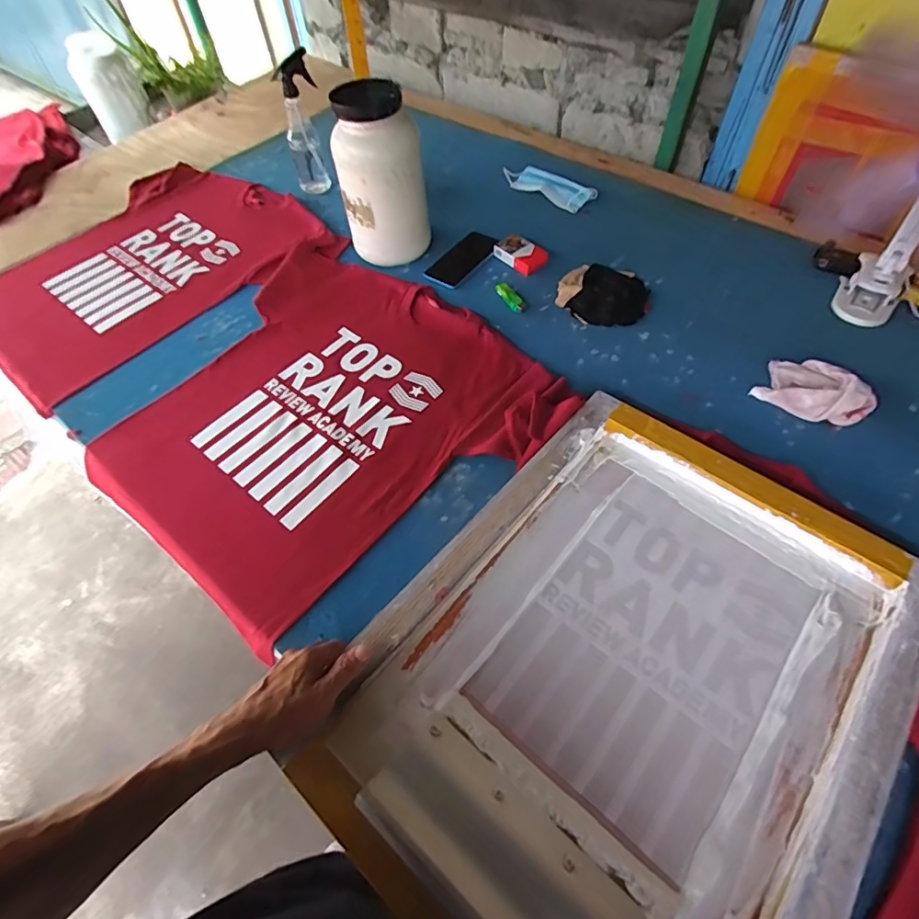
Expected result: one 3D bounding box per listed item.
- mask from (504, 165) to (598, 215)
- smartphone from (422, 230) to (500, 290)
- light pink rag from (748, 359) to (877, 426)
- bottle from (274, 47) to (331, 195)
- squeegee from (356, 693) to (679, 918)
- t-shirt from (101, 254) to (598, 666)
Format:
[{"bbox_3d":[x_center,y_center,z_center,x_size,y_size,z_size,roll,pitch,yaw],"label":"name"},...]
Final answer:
[{"bbox_3d":[0.194,-0.594,1.106,0.199,0.016,0.093,28,63,20],"label":"mask"},{"bbox_3d":[0.009,-0.385,0.977,0.081,0.014,0.162,34,65,22],"label":"smartphone"},{"bbox_3d":[0.519,-0.103,0.738,0.149,0.057,0.096,36,66,23],"label":"light pink rag"},{"bbox_3d":[-0.328,-0.696,1.071,0.090,0.231,0.064,-16,58,-7],"label":"bottle"},{"bbox_3d":[0.048,0.336,0.438,0.247,0.063,0.130,34,63,23],"label":"squeegee"},{"bbox_3d":[-0.194,-0.073,0.766,0.565,0.029,0.578,34,65,22],"label":"t-shirt"}]

